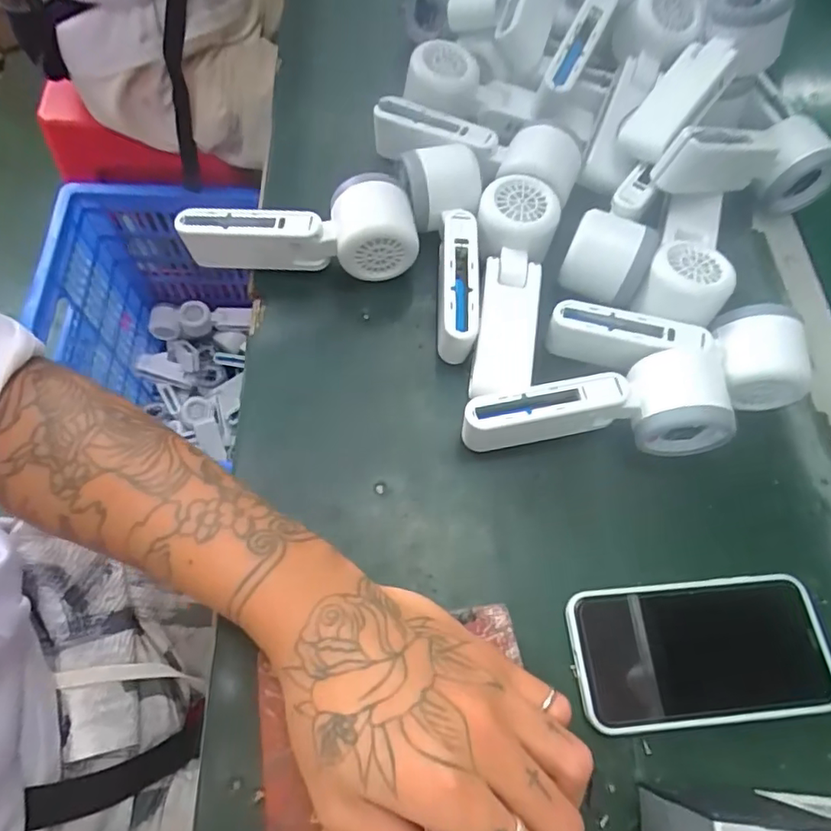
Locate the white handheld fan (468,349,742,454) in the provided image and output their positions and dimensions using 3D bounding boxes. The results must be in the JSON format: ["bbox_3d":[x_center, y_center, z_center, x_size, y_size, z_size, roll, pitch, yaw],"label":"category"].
[{"bbox_3d":[0.113,-0.009,0.359,0.166,0.053,0.056,0,65,-4],"label":"white handheld fan"}]

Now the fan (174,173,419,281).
[{"bbox_3d":[-0.083,-0.130,0.401,0.165,0.055,0.052,-1,65,-5],"label":"fan"}]

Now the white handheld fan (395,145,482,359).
[{"bbox_3d":[0.022,-0.118,0.401,0.059,0.050,0.160,-1,65,-5],"label":"white handheld fan"}]

